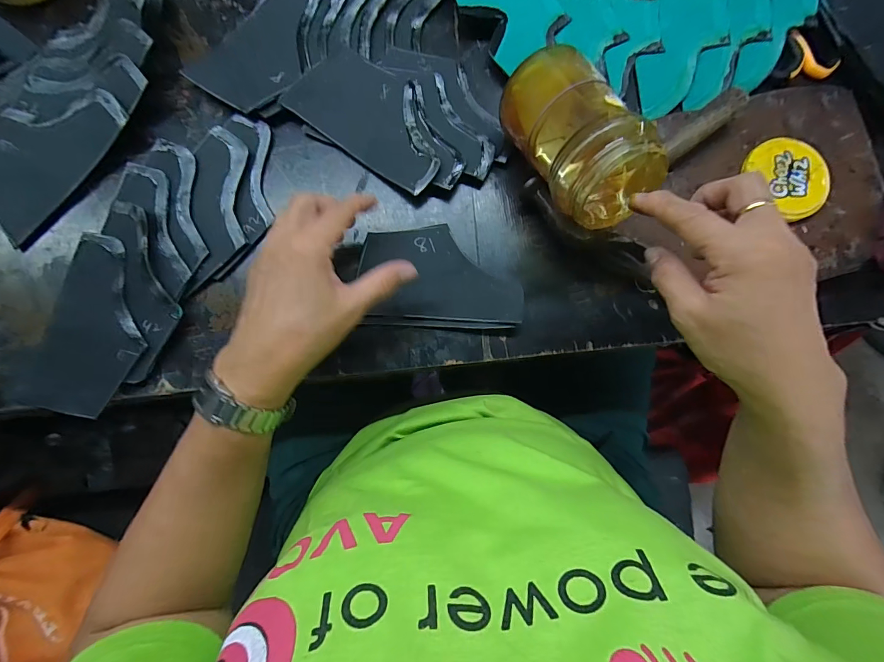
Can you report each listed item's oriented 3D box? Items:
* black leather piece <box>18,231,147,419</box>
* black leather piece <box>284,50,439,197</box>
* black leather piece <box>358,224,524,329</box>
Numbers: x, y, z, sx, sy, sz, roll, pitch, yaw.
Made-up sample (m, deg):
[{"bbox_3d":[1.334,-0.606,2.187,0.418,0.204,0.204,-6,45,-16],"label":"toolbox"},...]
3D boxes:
[{"bbox_3d":[-0.285,-0.003,0.325,0.080,0.007,0.144,15,87,2],"label":"black leather piece"},{"bbox_3d":[-0.055,-0.189,0.345,0.137,0.010,0.078,33,85,1],"label":"black leather piece"},{"bbox_3d":[0.000,-0.047,0.337,0.132,0.014,0.085,1,85,-2],"label":"black leather piece"}]

